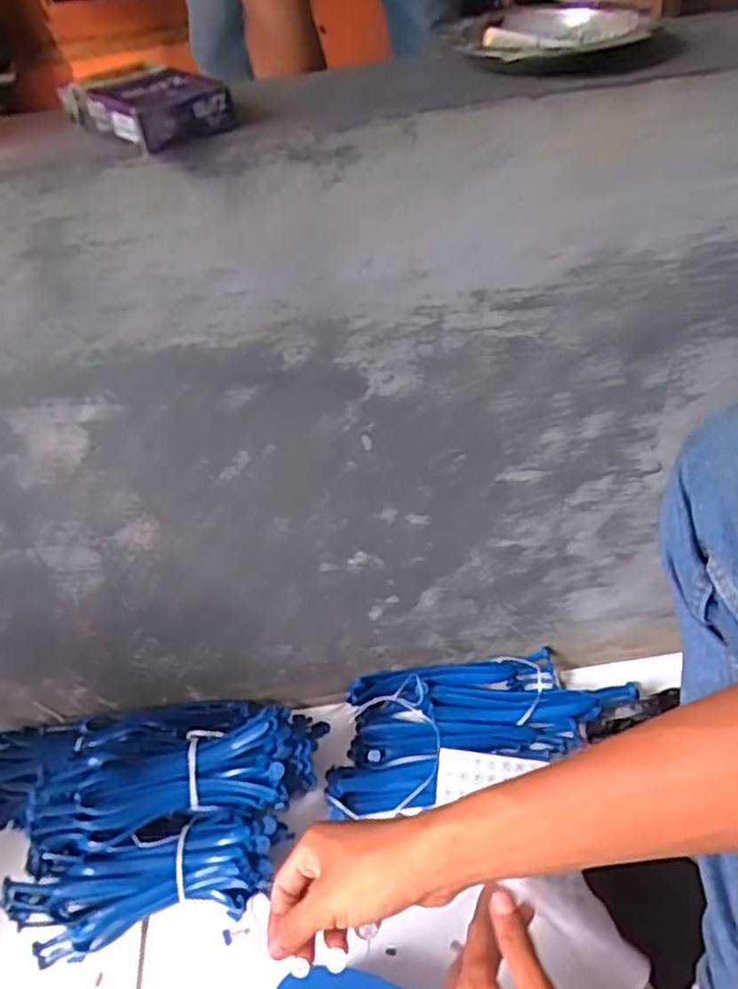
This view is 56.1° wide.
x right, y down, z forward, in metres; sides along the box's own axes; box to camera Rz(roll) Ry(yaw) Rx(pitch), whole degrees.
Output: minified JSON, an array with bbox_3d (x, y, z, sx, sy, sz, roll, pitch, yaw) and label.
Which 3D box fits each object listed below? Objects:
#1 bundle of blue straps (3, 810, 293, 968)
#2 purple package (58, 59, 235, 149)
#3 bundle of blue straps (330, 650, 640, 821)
[{"bbox_3d":[-0.178,0.319,0.574,0.217,0.057,0.073,-12,45,-5],"label":"bundle of blue straps"},{"bbox_3d":[-0.116,-0.204,0.360,0.050,0.020,0.092,-35,51,-25],"label":"purple package"},{"bbox_3d":[0.100,0.214,0.647,0.279,0.036,0.115,-8,45,-1],"label":"bundle of blue straps"}]

